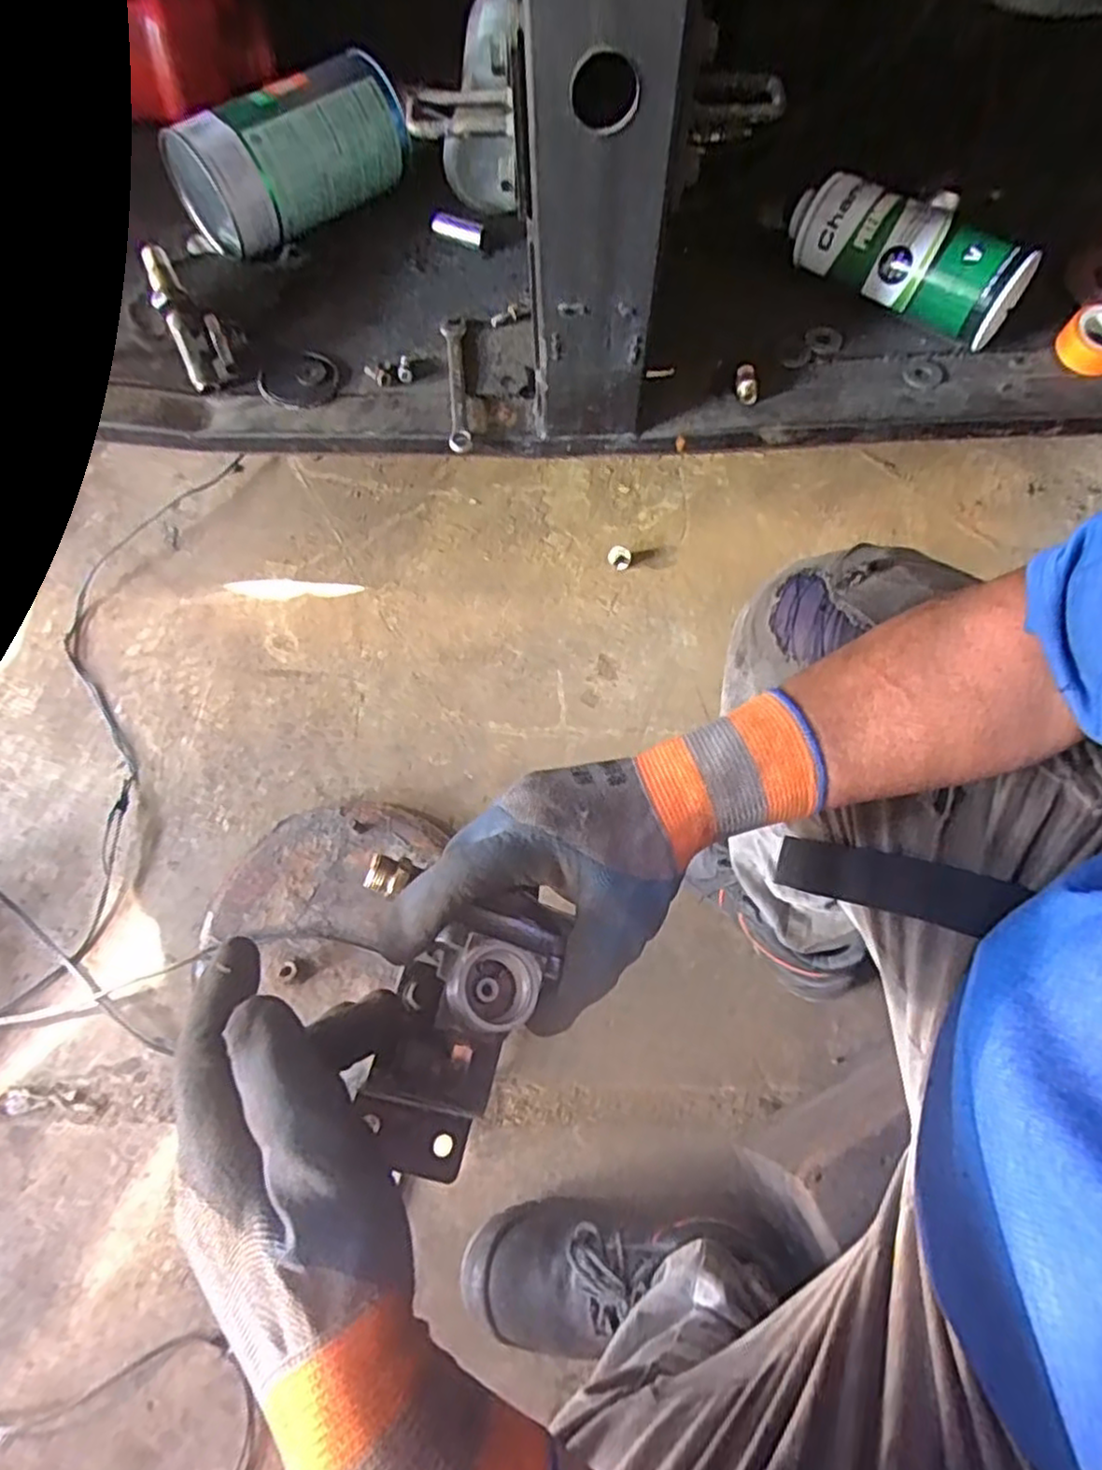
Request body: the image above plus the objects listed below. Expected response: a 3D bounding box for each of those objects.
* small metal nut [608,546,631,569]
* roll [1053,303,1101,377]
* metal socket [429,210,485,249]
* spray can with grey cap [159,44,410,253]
[{"bbox_3d":[0.091,-0.235,0.916,0.029,0.018,0.031,0,66,0],"label":"small metal nut"},{"bbox_3d":[0.398,-0.288,0.503,0.047,0.024,0.048,0,68,1],"label":"roll"},{"bbox_3d":[-0.078,-0.422,0.579,0.047,0.014,0.017,18,67,7],"label":"metal socket"},{"bbox_3d":[-0.198,-0.452,0.545,0.181,0.081,0.069,-31,70,-13],"label":"spray can with grey cap"}]

